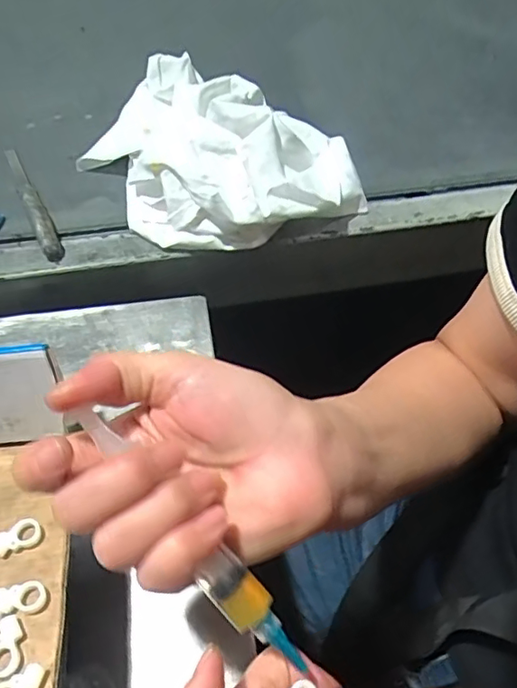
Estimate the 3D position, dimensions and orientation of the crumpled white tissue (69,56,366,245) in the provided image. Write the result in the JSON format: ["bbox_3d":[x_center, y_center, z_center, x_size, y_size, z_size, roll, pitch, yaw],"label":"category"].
[{"bbox_3d":[-0.043,-0.185,0.517,0.204,0.075,0.261,-33,61,-24],"label":"crumpled white tissue"}]

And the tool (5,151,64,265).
[{"bbox_3d":[-0.212,-0.139,0.513,0.018,0.016,0.184,-21,56,-17],"label":"tool"}]

